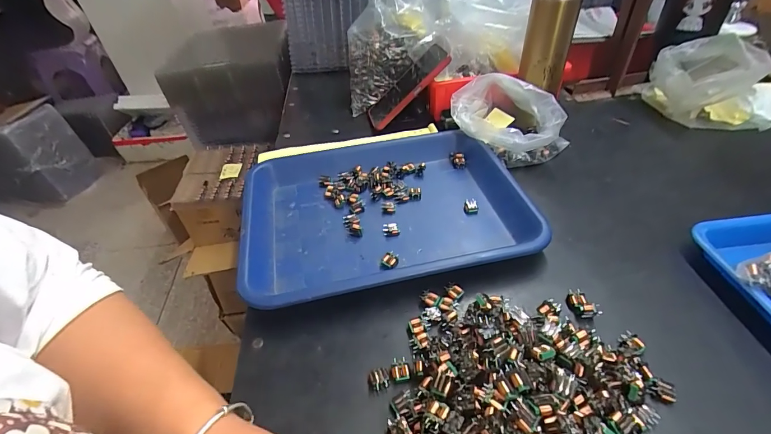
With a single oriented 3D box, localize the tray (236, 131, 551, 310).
[{"bbox_3d":[-0.005,-0.014,0.475,0.331,0.035,0.254,-11,43,-7],"label":"tray"}]

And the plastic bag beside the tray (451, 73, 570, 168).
[{"bbox_3d":[0.181,-0.144,0.553,0.150,0.098,0.116,27,51,29],"label":"plastic bag beside the tray"}]

